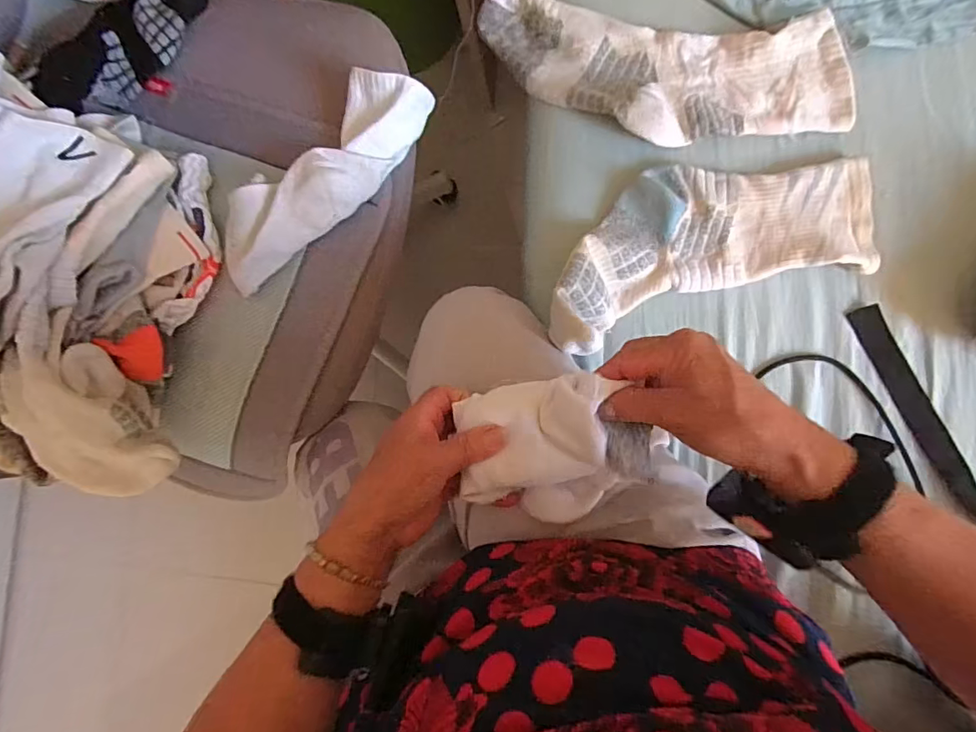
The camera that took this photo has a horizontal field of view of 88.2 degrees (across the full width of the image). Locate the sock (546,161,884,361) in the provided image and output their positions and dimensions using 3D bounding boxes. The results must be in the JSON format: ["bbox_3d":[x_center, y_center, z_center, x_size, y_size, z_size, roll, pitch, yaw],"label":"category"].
[{"bbox_3d":[0.193,-0.118,0.443,0.306,0.071,0.137,-17,83,7],"label":"sock"}]

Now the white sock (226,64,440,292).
[{"bbox_3d":[-0.163,-0.185,0.497,0.077,0.051,0.260,43,93,9],"label":"white sock"}]

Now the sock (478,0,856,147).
[{"bbox_3d":[0.160,-0.277,0.471,0.343,0.037,0.133,9,84,6],"label":"sock"}]

